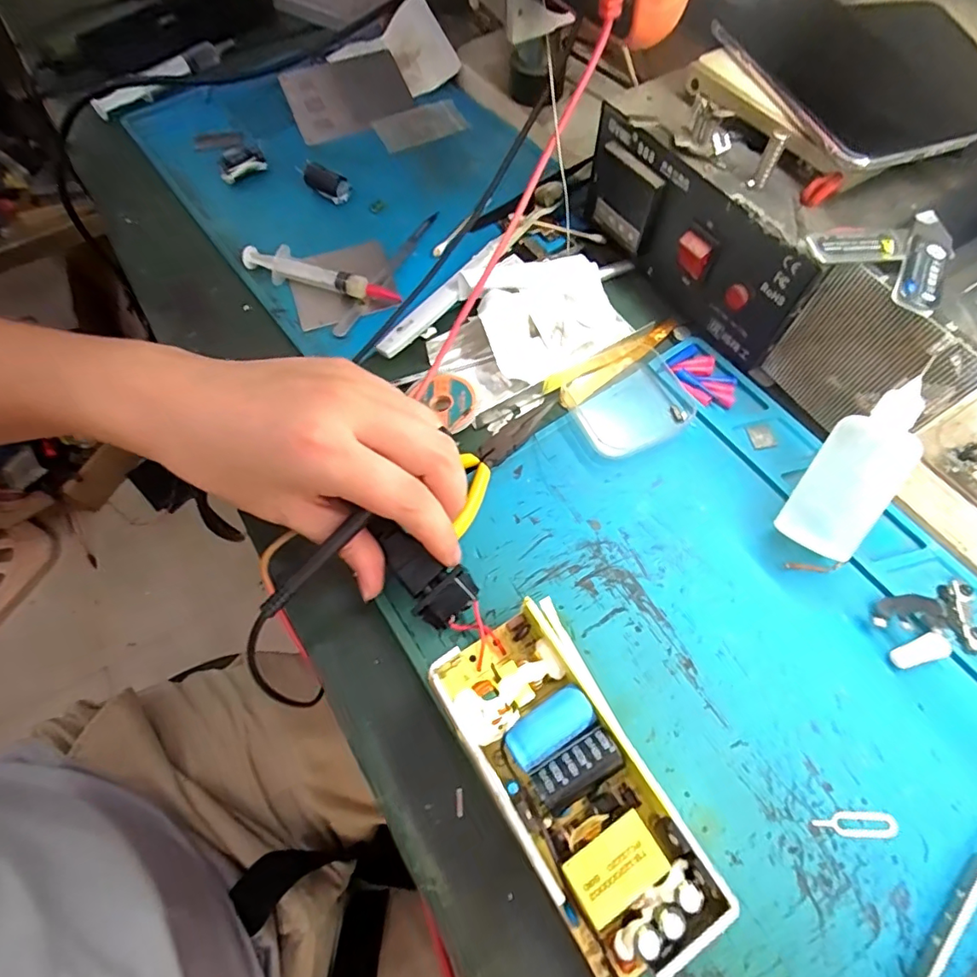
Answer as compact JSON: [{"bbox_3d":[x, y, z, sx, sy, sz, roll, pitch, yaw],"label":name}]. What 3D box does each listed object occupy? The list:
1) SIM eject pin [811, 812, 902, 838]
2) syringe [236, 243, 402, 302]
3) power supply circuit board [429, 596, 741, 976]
[{"bbox_3d":[0.150,0.137,0.212,0.034,0.004,0.008,0,63,2],"label":"SIM eject pin"},{"bbox_3d":[-0.112,-0.140,0.346,0.104,0.020,0.023,22,66,12],"label":"syringe"},{"bbox_3d":[0.032,0.117,0.214,0.058,0.026,0.131,-28,66,-11],"label":"power supply circuit board"}]

